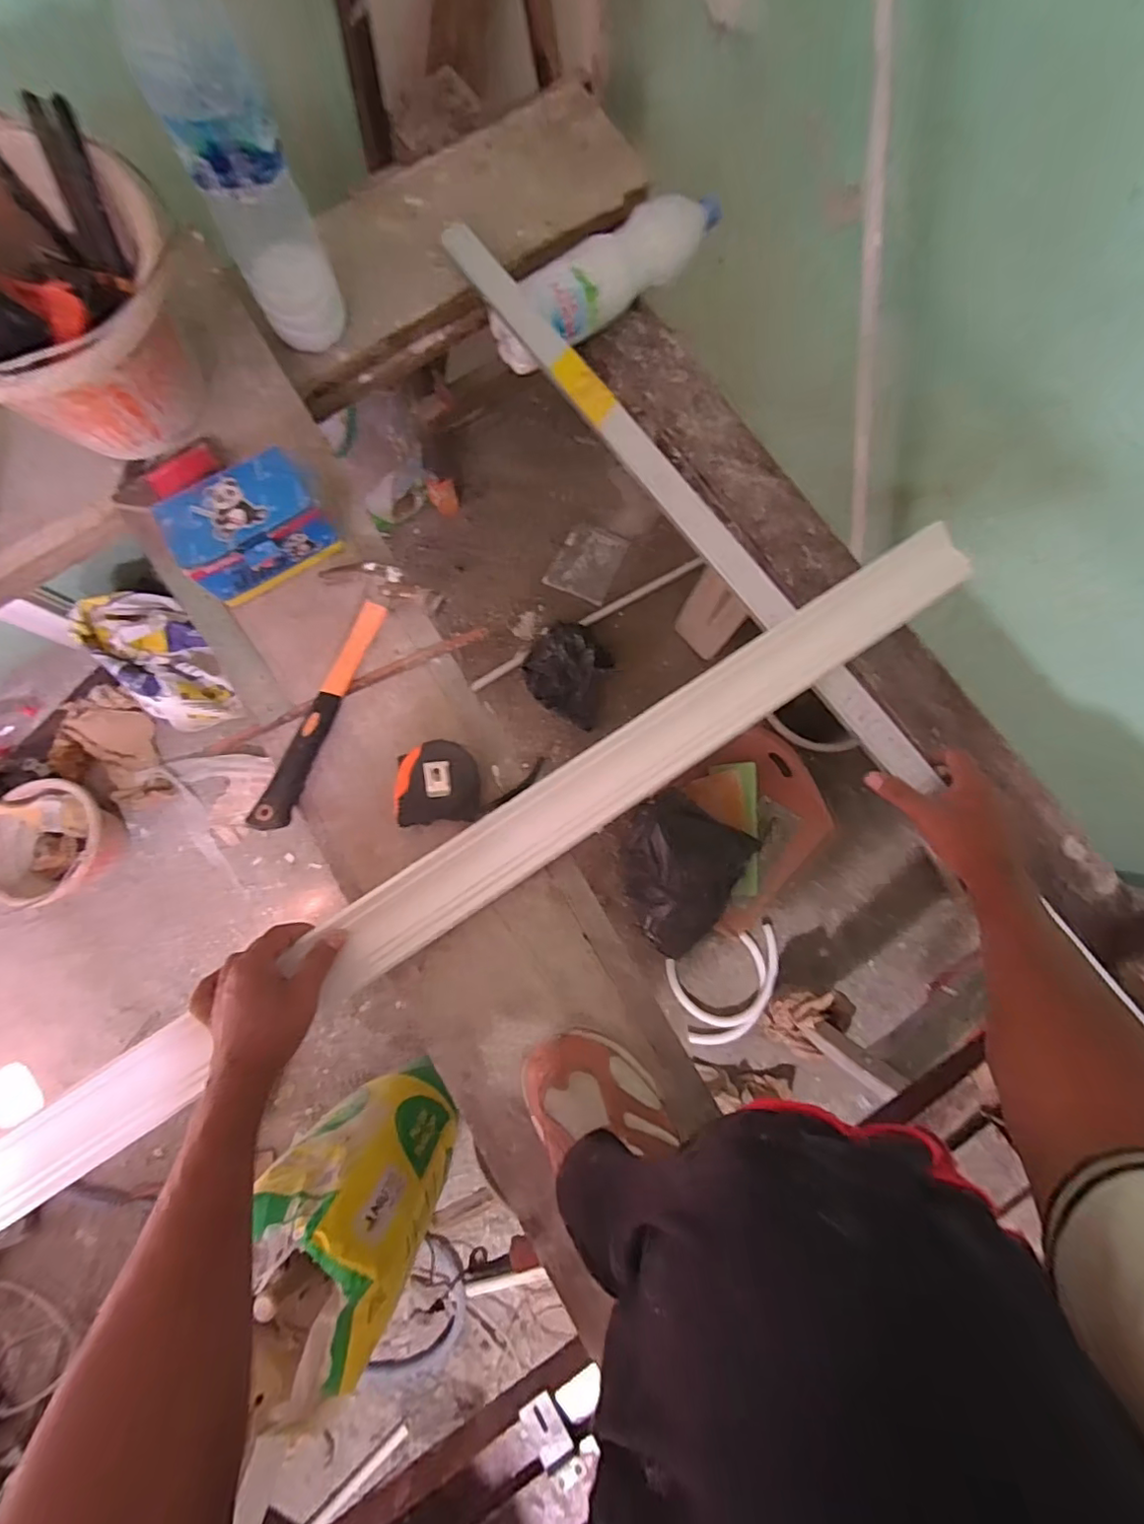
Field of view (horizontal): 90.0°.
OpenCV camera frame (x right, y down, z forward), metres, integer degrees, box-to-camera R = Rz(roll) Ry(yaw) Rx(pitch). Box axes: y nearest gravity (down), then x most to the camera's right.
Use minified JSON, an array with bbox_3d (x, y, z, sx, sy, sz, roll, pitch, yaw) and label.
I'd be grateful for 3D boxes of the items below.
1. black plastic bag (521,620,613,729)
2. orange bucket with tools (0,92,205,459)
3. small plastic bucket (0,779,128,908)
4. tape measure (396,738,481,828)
[{"bbox_3d":[0.000,-0.224,1.383,0.213,0.078,0.212,30,82,4],"label":"black plastic bag"},{"bbox_3d":[-0.475,-0.412,0.523,0.222,0.188,0.241,0,82,-1],"label":"orange bucket with tools"},{"bbox_3d":[-1.142,0.185,1.282,0.223,0.159,0.260,43,83,5],"label":"small plastic bucket"},{"bbox_3d":[-0.129,0.021,0.556,0.074,0.042,0.075,-4,82,-1],"label":"tape measure"}]

